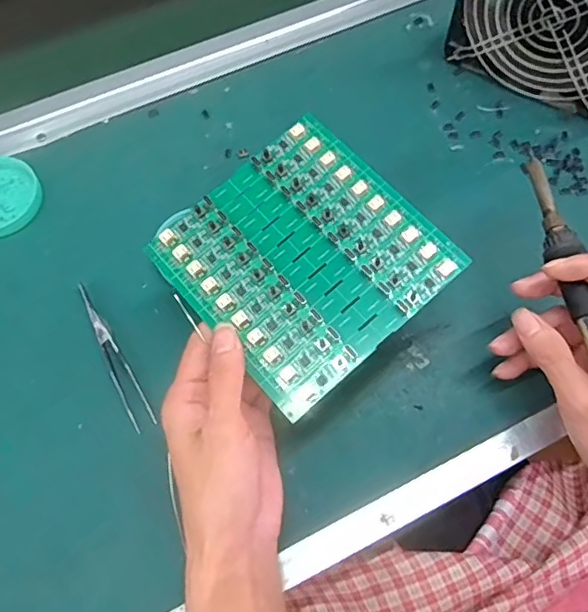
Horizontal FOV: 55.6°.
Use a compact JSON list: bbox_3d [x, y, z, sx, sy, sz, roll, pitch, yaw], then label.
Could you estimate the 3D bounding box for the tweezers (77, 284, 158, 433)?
[{"bbox_3d":[-0.125,0.033,0.379,0.014,0.013,0.115,-29,69,-12],"label":"tweezers"}]

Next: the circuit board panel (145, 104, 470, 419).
[{"bbox_3d":[0.005,-0.030,0.327,0.133,0.006,0.138,-41,73,-7],"label":"circuit board panel"}]

